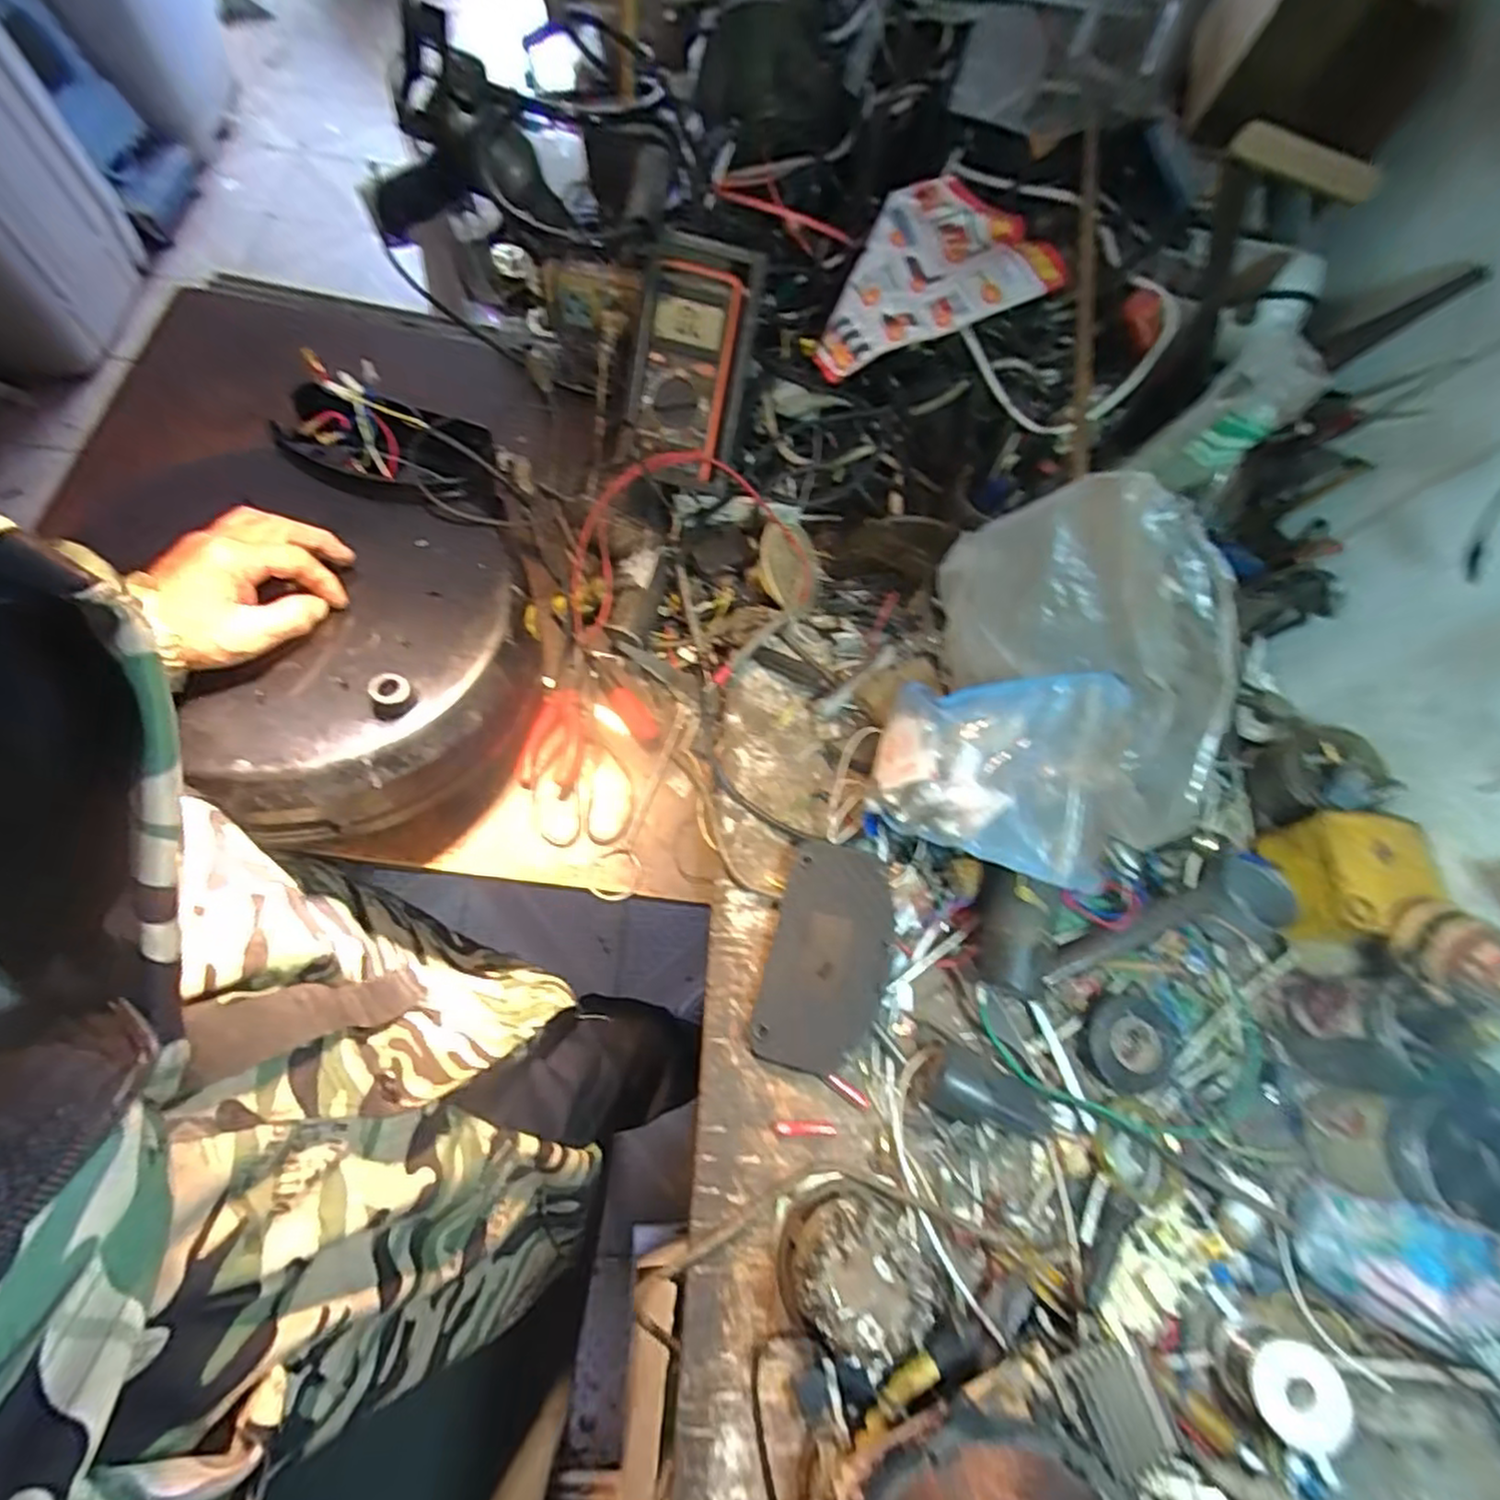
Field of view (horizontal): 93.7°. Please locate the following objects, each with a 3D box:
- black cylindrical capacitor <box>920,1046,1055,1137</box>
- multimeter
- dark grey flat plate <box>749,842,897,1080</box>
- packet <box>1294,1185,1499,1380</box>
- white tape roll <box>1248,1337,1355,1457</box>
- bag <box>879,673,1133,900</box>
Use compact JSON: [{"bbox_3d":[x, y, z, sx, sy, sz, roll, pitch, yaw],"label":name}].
[{"bbox_3d":[0.180,0.256,0.508,0.101,0.046,0.048,24,66,8],"label":"black cylindrical capacitor"},{"bbox_3d":[-0.054,-0.334,0.623,0.101,0.195,0.044,19,28,7],"label":"multimeter"},{"bbox_3d":[0.060,0.158,0.544,0.088,0.007,0.168,7,70,20],"label":"dark grey flat plate"},{"bbox_3d":[0.435,0.327,0.428,0.061,0.174,0.071,37,66,-16],"label":"packet"},{"bbox_3d":[0.327,0.385,0.420,0.050,0.015,0.050,-7,56,11],"label":"white tape roll"},{"bbox_3d":[0.182,0.015,0.530,0.170,0.035,0.144,6,78,38],"label":"bag"}]

